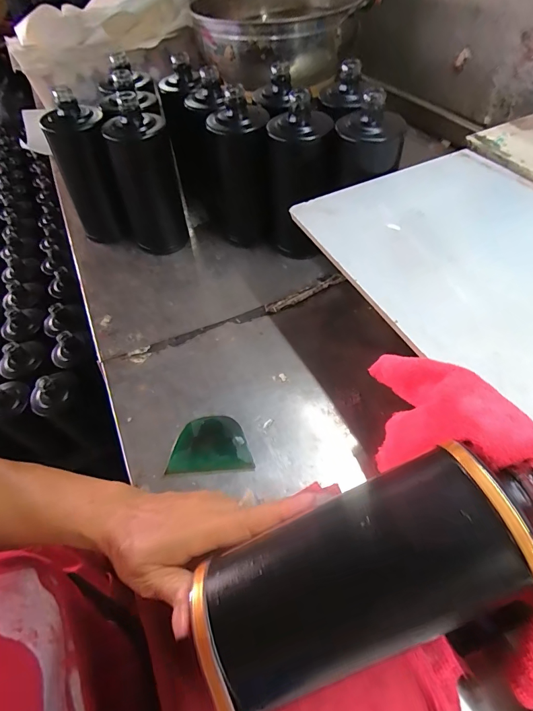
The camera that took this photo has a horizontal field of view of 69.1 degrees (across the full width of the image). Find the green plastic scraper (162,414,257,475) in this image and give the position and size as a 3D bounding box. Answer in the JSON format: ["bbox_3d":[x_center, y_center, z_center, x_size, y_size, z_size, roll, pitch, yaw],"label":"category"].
[{"bbox_3d":[-0.054,0.085,0.374,0.077,0.004,0.055,-2,57,-4],"label":"green plastic scraper"}]

